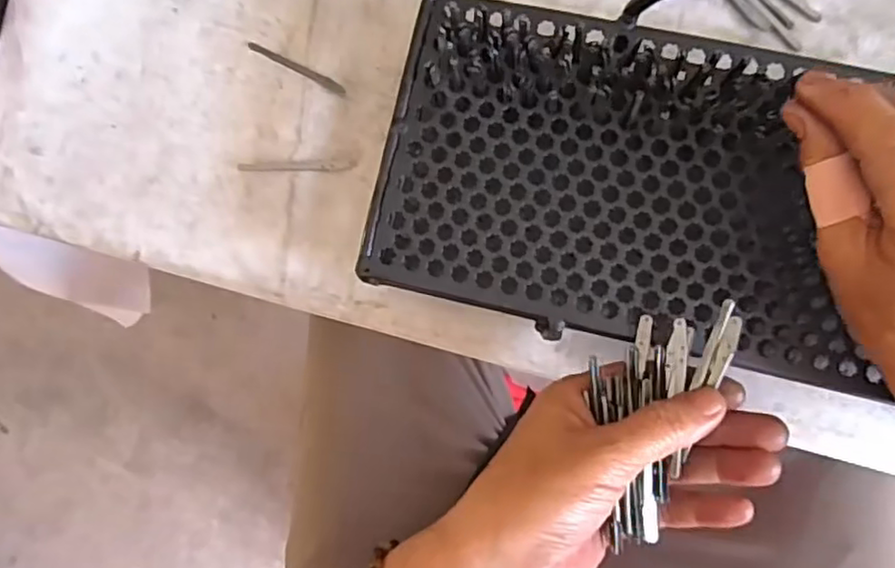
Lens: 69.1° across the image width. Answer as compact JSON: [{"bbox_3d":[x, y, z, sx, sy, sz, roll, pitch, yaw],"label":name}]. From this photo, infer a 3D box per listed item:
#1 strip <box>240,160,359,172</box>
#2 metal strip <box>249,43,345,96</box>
[{"bbox_3d":[-0.088,-0.068,0.378,0.070,0.004,0.006,-1,85,6],"label":"strip"},{"bbox_3d":[-0.088,-0.127,0.379,0.066,0.004,0.006,29,89,7],"label":"metal strip"}]

